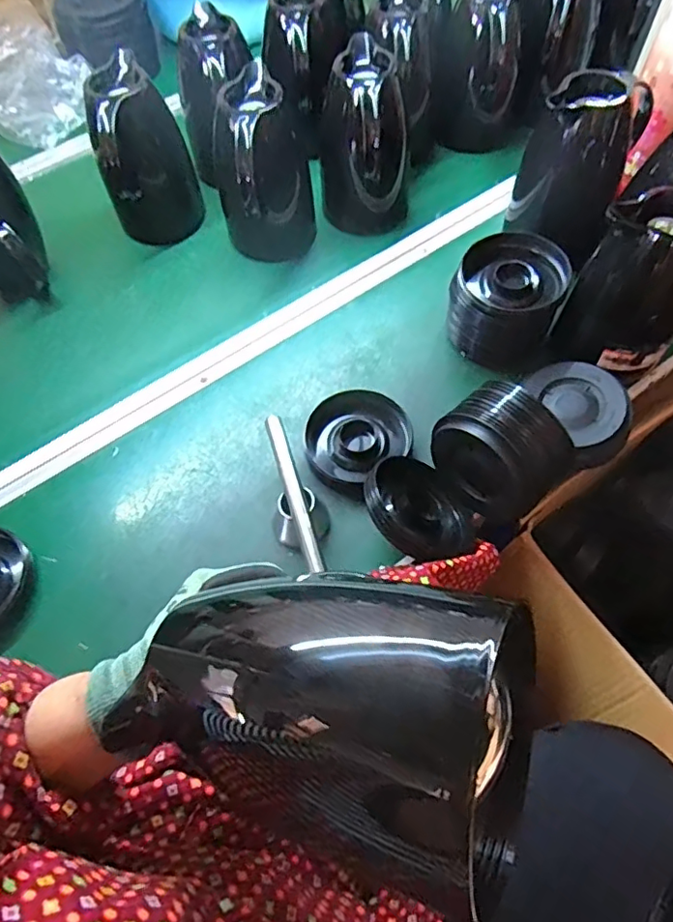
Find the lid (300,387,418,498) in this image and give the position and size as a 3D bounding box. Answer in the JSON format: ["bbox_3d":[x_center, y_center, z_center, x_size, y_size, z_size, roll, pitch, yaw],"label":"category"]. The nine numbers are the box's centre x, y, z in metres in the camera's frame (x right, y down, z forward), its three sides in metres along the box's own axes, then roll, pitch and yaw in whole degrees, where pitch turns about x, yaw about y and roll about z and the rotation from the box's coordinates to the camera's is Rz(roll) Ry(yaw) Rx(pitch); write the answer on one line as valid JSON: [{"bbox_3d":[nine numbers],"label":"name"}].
[{"bbox_3d":[0.021,-0.029,0.650,0.122,0.026,0.105,-35,66,-16],"label":"lid"}]

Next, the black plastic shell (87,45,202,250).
[{"bbox_3d":[-0.262,-0.409,0.767,0.123,0.190,0.110,-18,63,-8],"label":"black plastic shell"}]

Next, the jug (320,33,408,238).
[{"bbox_3d":[0.038,-0.423,0.763,0.121,0.197,0.152,4,62,4],"label":"jug"}]

